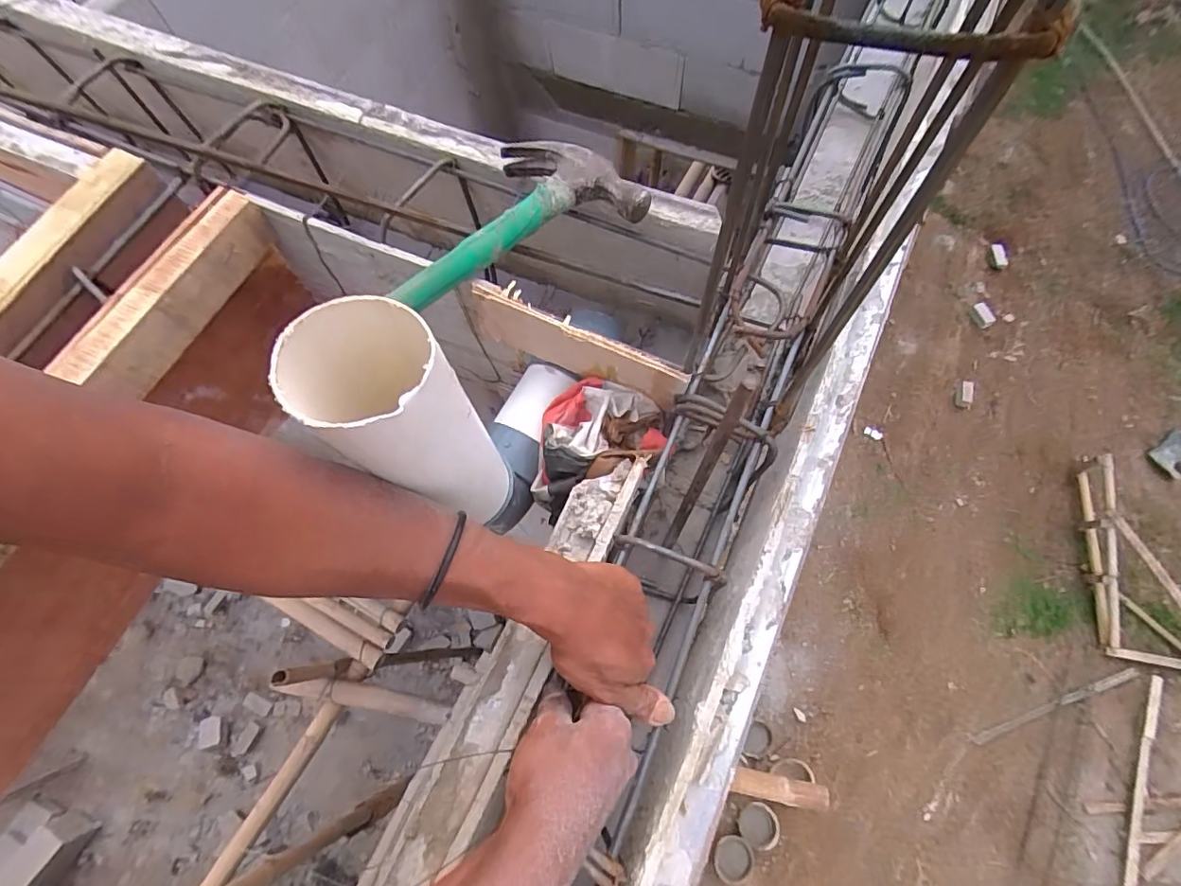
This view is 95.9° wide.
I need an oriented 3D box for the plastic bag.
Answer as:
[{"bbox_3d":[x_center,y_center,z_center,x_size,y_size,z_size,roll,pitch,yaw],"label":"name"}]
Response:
[{"bbox_3d":[-0.003,-0.008,0.475,0.133,0.051,0.094,-32,70,-10],"label":"plastic bag"}]

